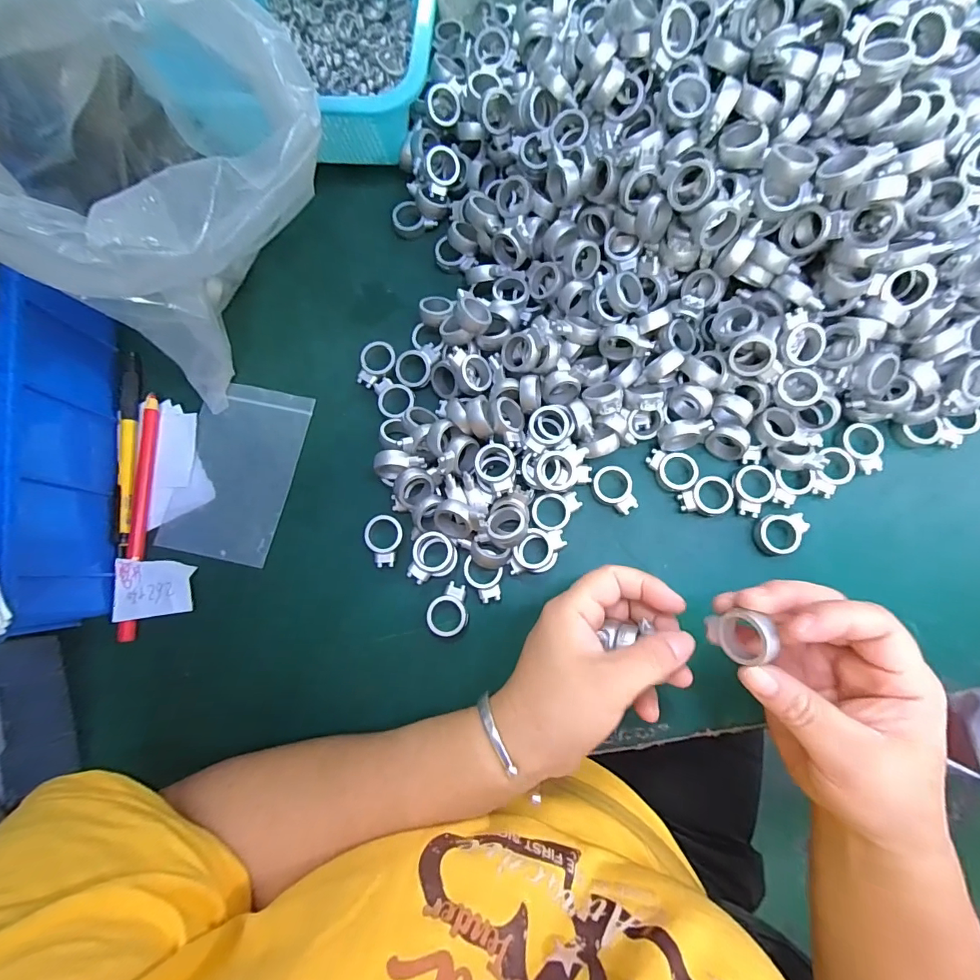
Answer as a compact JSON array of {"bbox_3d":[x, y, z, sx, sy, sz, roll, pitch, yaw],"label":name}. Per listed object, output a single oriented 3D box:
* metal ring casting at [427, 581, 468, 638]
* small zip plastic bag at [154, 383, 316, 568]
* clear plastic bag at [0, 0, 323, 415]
[{"bbox_3d":[-0.026,0.078,0.293,0.026,0.005,0.034,20,86,4],"label":"metal ring casting"},{"bbox_3d":[-0.178,-0.013,0.320,0.077,0.005,0.123,12,81,4],"label":"small zip plastic bag"},{"bbox_3d":[-0.192,-0.167,0.257,0.161,0.180,0.164,29,82,7],"label":"clear plastic bag"}]

